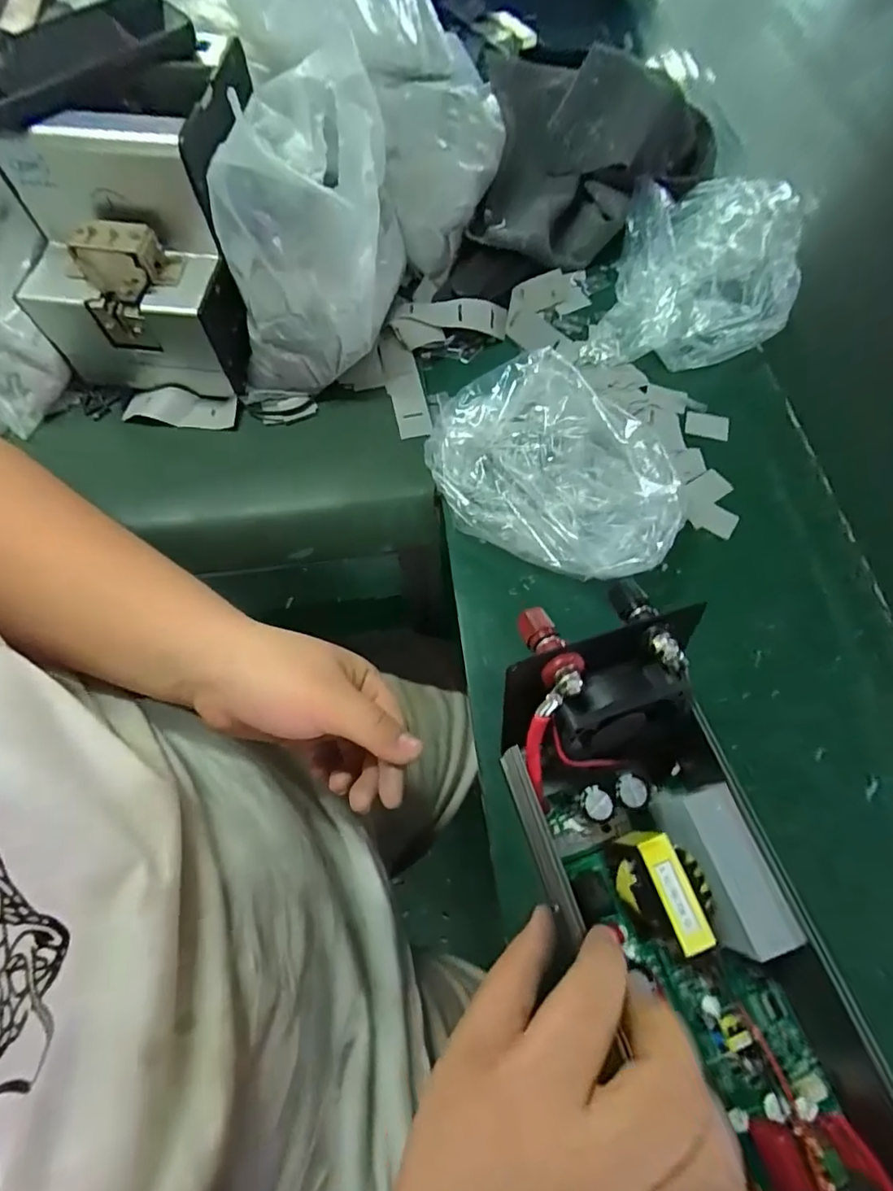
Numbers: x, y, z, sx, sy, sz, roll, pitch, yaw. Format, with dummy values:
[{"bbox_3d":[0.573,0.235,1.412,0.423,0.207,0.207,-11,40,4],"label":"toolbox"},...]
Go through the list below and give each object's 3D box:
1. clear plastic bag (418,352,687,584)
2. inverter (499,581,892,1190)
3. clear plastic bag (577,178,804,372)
[{"bbox_3d":[0.069,-0.089,0.366,0.179,0.056,0.125,26,68,9],"label":"clear plastic bag"},{"bbox_3d":[0.115,0.168,0.235,0.114,0.106,0.318,-24,80,-7],"label":"inverter"},{"bbox_3d":[0.213,-0.266,0.427,0.147,0.067,0.186,20,65,5],"label":"clear plastic bag"}]

